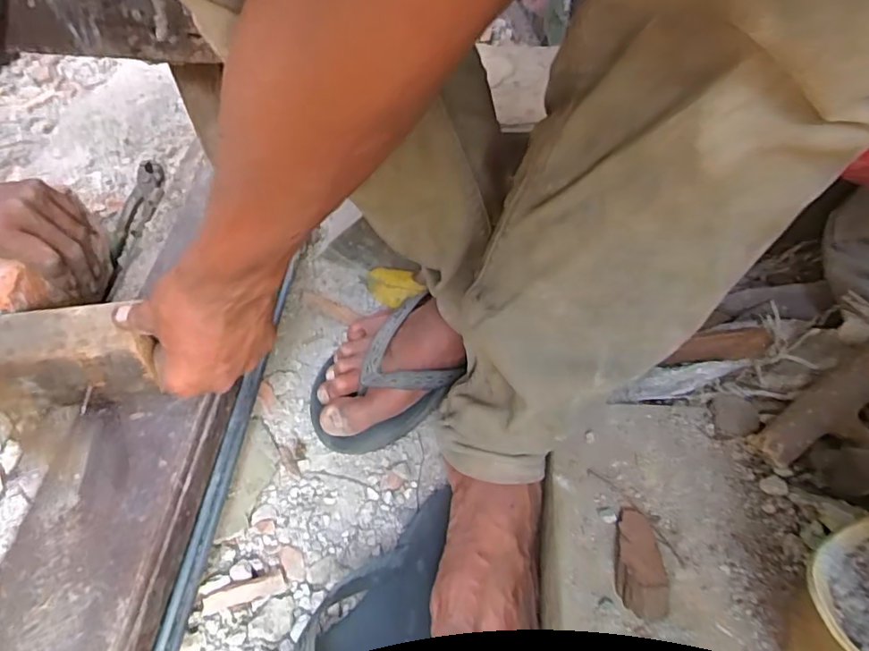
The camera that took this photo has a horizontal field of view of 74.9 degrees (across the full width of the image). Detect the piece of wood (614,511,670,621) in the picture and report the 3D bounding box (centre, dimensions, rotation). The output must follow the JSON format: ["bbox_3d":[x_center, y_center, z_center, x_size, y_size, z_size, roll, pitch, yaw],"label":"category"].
[{"bbox_3d":[0.126,0.144,0.351,0.025,0.023,0.065,3,53,6],"label":"piece of wood"}]

